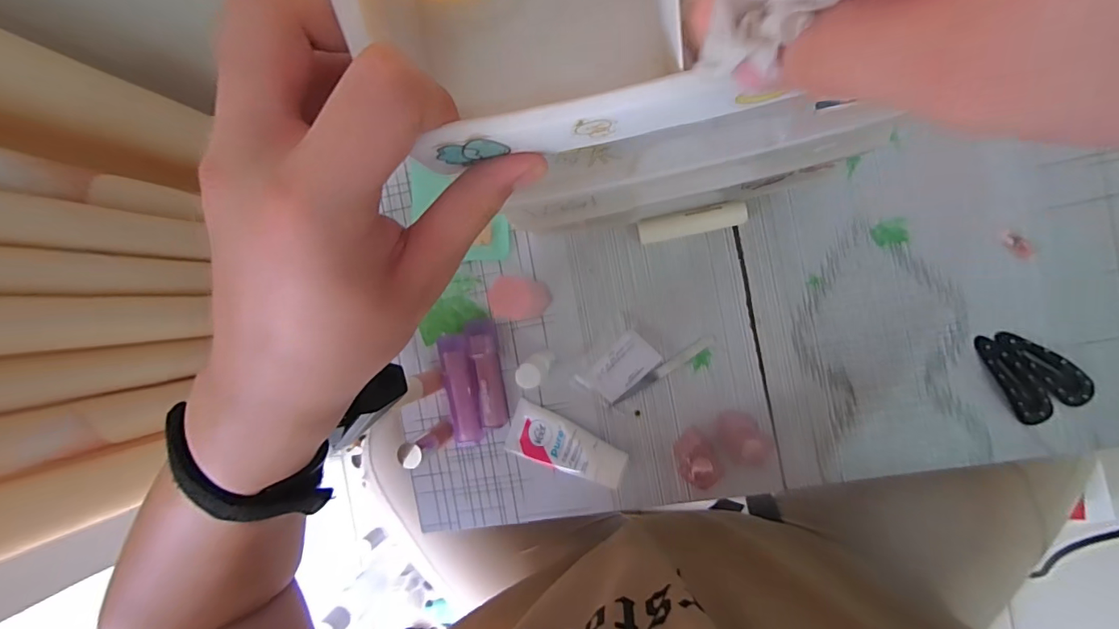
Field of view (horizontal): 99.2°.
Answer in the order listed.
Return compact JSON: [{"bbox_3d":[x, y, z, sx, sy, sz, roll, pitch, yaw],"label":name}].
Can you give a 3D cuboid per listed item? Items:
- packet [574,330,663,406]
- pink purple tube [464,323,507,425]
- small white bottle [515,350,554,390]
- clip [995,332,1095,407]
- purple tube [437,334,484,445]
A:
[{"bbox_3d":[0.047,0.044,0.378,0.061,0.004,0.035,-41,86,9],"label":"packet"},{"bbox_3d":[-0.058,0.047,0.385,0.021,0.021,0.085,-10,91,9],"label":"pink purple tube"},{"bbox_3d":[-0.016,0.040,0.356,0.018,0.066,0.016,-42,86,9],"label":"small white bottle"},{"bbox_3d":[0.339,0.038,0.332,0.072,0.009,0.022,36,98,6],"label":"clip"},{"bbox_3d":[-0.078,0.060,0.392,0.024,0.018,0.088,-10,91,9],"label":"purple tube"}]

